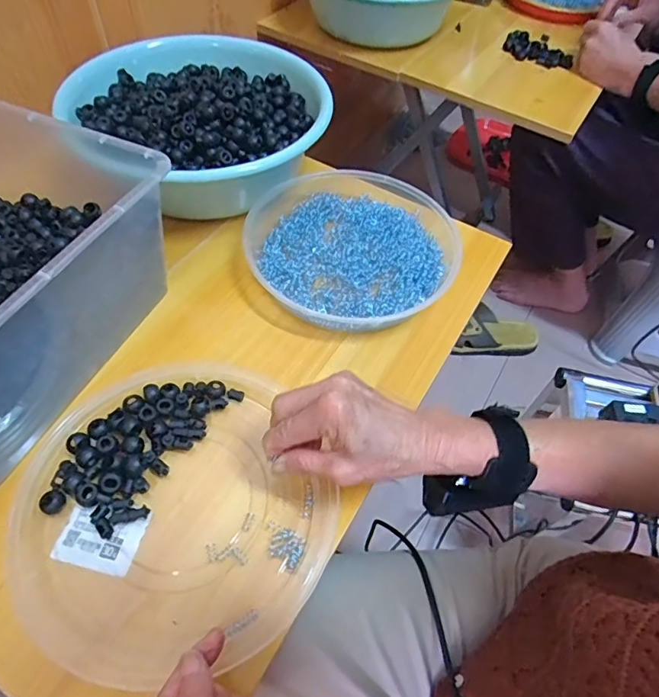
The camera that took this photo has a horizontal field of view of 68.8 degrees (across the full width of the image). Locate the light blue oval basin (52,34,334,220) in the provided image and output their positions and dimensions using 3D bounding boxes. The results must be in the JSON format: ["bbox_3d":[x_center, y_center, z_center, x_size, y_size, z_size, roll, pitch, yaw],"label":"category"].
[{"bbox_3d":[-0.150,-0.269,0.589,0.287,0.097,0.283,33,59,17],"label":"light blue oval basin"}]

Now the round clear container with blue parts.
[{"bbox_3d":[0.024,-0.115,0.530,0.224,0.032,0.225,2,55,-3],"label":"round clear container with blue parts"}]

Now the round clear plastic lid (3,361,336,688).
[{"bbox_3d":[-0.121,0.117,0.374,0.211,0.020,0.239,-25,61,-20],"label":"round clear plastic lid"}]

